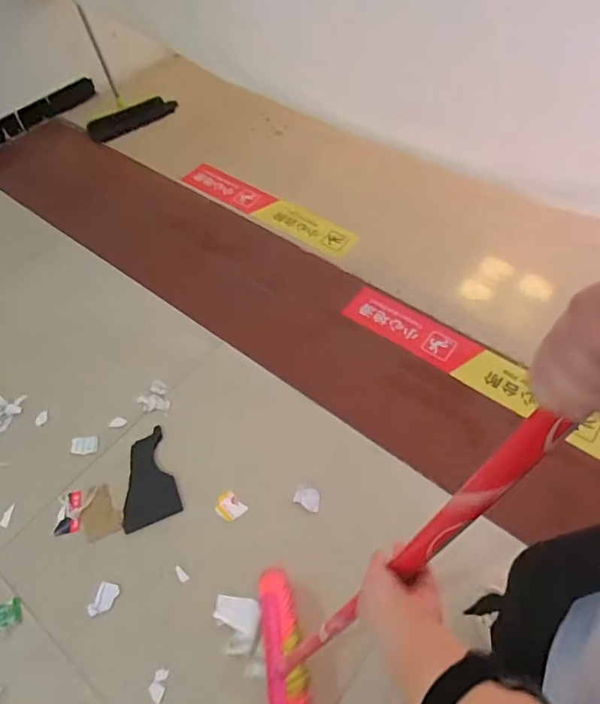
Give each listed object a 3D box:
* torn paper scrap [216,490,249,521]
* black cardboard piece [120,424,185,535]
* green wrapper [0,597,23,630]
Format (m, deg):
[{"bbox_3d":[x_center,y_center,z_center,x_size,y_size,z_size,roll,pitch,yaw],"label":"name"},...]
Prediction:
[{"bbox_3d":[-0.168,0.370,1.153,0.069,0.008,0.058,34,62,23],"label":"torn paper scrap"},{"bbox_3d":[-0.385,0.312,1.196,0.135,0.009,0.231,-19,56,-12],"label":"black cardboard piece"},{"bbox_3d":[-0.643,0.566,1.033,0.084,0.009,0.054,-16,56,-10],"label":"green wrapper"}]

